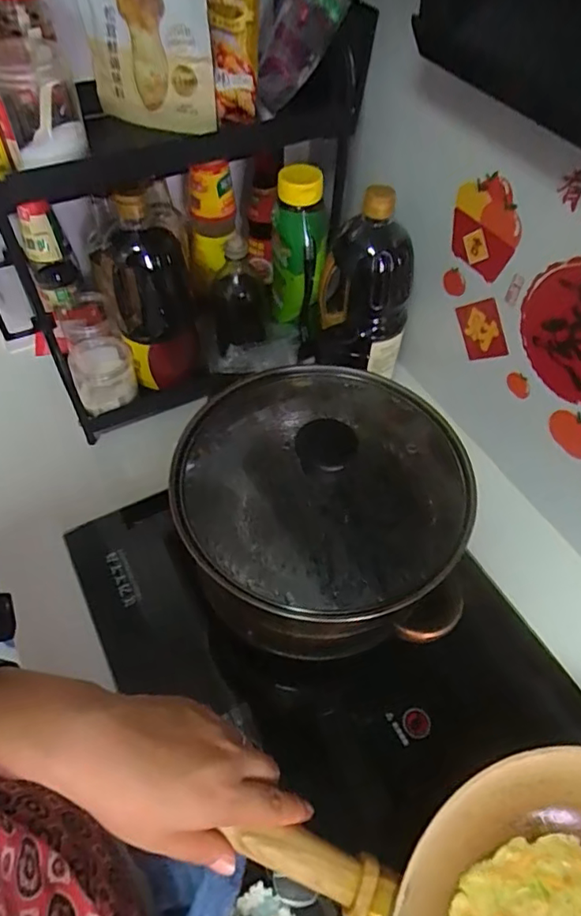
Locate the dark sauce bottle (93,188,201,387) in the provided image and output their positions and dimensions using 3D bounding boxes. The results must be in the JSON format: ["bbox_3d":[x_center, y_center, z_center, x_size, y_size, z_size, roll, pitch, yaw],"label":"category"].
[{"bbox_3d":[-0.171,-0.190,0.664,0.101,0.243,0.086,-10,55,-9],"label":"dark sauce bottle"}]

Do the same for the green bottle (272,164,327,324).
[{"bbox_3d":[0.011,-0.267,0.711,0.062,0.185,0.063,1,54,-2],"label":"green bottle"}]

